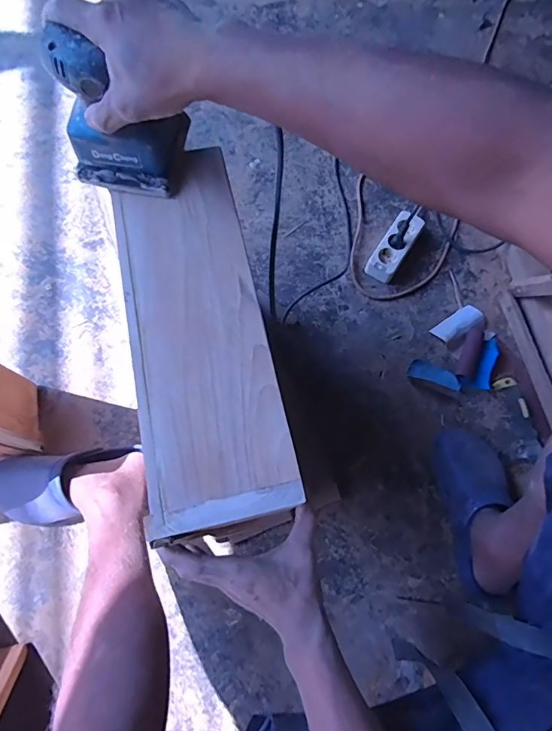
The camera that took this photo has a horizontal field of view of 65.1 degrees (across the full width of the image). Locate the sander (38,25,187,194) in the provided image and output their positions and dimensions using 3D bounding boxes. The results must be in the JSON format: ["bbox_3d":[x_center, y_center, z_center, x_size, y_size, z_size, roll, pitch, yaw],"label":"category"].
[{"bbox_3d":[-0.145,-0.249,0.415,0.099,0.123,0.095,11,71,2],"label":"sander"}]

